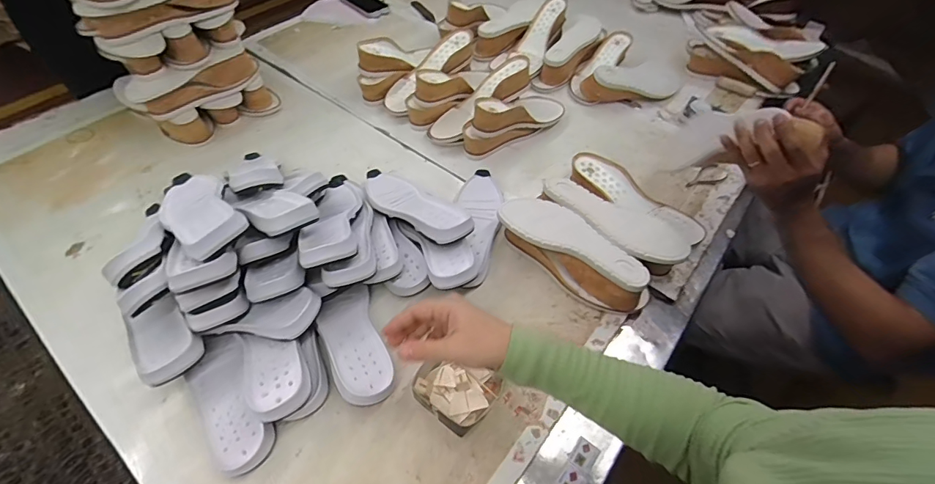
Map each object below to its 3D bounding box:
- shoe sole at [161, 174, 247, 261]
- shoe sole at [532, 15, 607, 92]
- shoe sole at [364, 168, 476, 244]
[{"bbox_3d":[-0.381,-0.047,0.605,0.086,0.032,0.242,-35,41,-24],"label":"shoe sole"},{"bbox_3d":[0.244,-0.460,1.048,0.073,0.055,0.248,37,82,22],"label":"shoe sole"},{"bbox_3d":[-0.100,-0.068,0.733,0.091,0.032,0.264,-35,45,-24],"label":"shoe sole"}]

